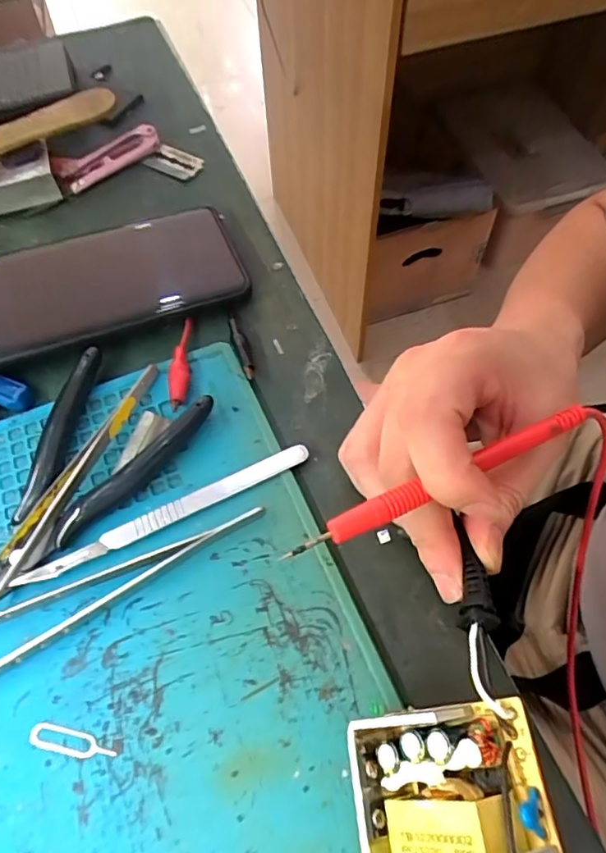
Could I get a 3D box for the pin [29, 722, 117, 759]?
[{"bbox_3d":[-0.086,0.117,0.205,0.033,0.004,0.008,10,61,7],"label":"pin"}]

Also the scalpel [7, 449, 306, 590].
[{"bbox_3d":[-0.059,0.039,0.246,0.133,0.006,0.009,-24,63,-12],"label":"scalpel"}]

